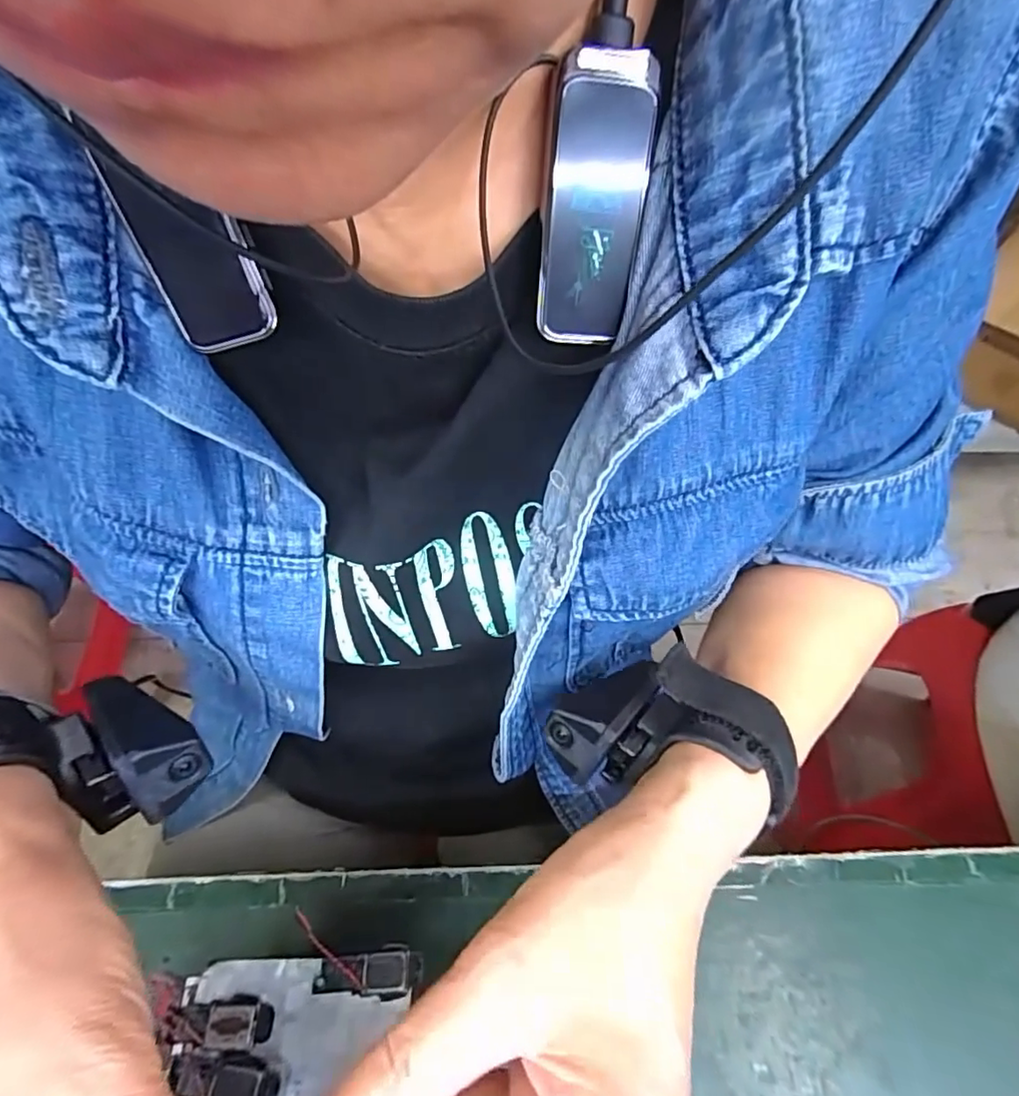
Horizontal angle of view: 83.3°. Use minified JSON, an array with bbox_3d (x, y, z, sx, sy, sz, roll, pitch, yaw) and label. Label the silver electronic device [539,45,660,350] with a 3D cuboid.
[{"bbox_3d":[0.021,-0.088,0.148,0.026,0.064,0.006,6,25,3],"label":"silver electronic device"}]

